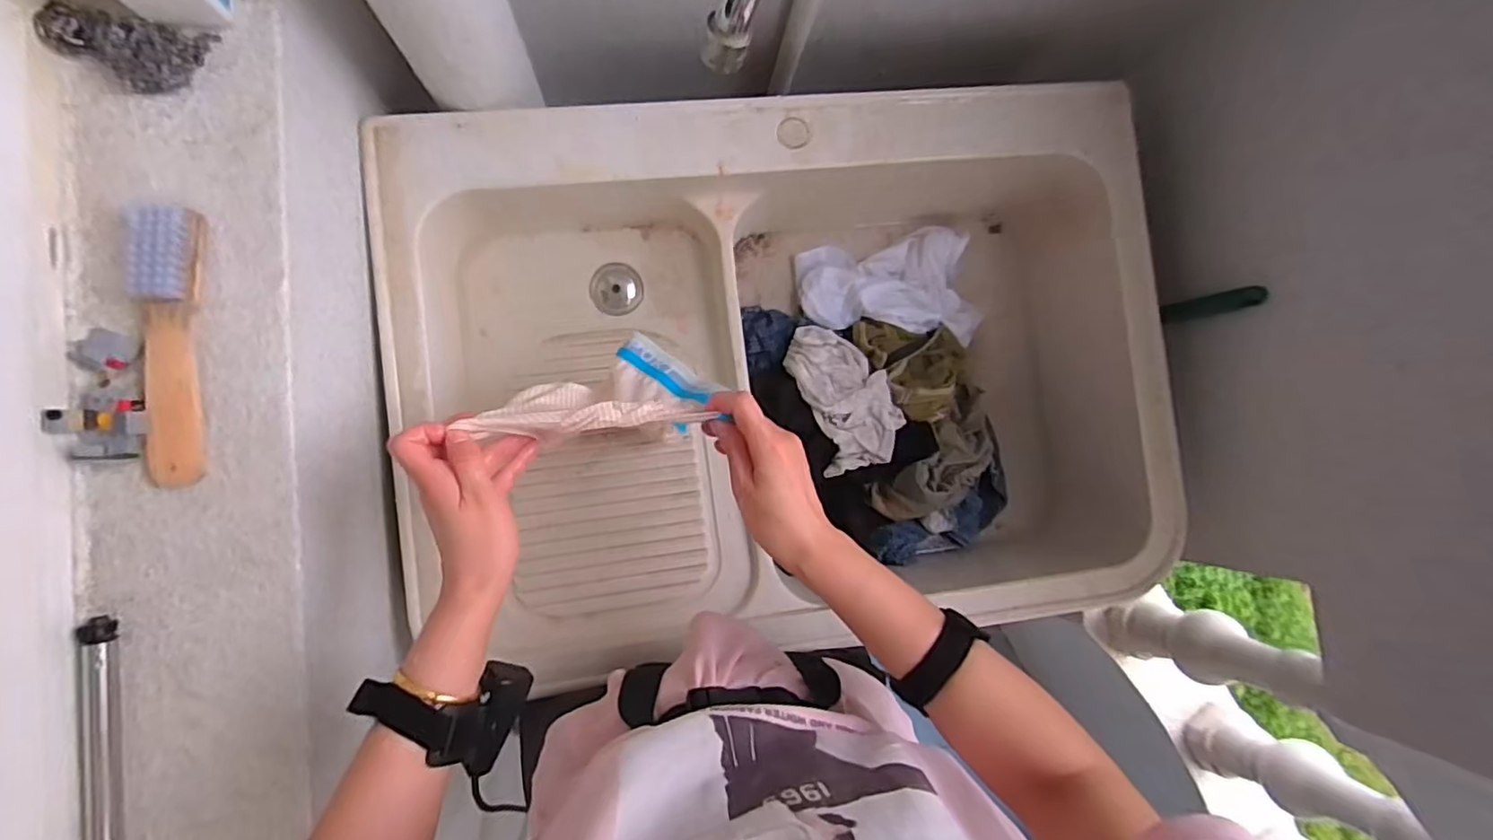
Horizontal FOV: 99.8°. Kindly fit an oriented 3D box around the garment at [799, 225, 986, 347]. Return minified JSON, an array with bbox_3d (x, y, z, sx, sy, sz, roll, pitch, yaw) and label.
[{"bbox_3d":[0.195,-0.189,0.845,0.247,0.071,0.141,6,87,-6],"label":"garment"}]

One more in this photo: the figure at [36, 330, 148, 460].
[{"bbox_3d":[-0.464,-0.020,0.449,0.045,0.029,0.096,-7,88,-7],"label":"figure"}]

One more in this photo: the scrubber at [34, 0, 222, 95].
[{"bbox_3d":[-0.463,-0.275,0.469,0.100,0.030,0.051,7,87,-6],"label":"scrubber"}]

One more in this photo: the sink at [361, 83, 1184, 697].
[{"bbox_3d":[0.045,-0.054,0.761,0.806,0.208,0.574,-6,88,-7],"label":"sink"}]

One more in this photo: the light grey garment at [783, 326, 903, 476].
[{"bbox_3d":[0.125,-0.033,0.783,0.107,0.040,0.181,-18,90,-7],"label":"light grey garment"}]

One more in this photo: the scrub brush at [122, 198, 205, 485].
[{"bbox_3d":[-0.425,-0.054,0.460,0.034,0.034,0.201,-1,88,-7],"label":"scrub brush"}]

